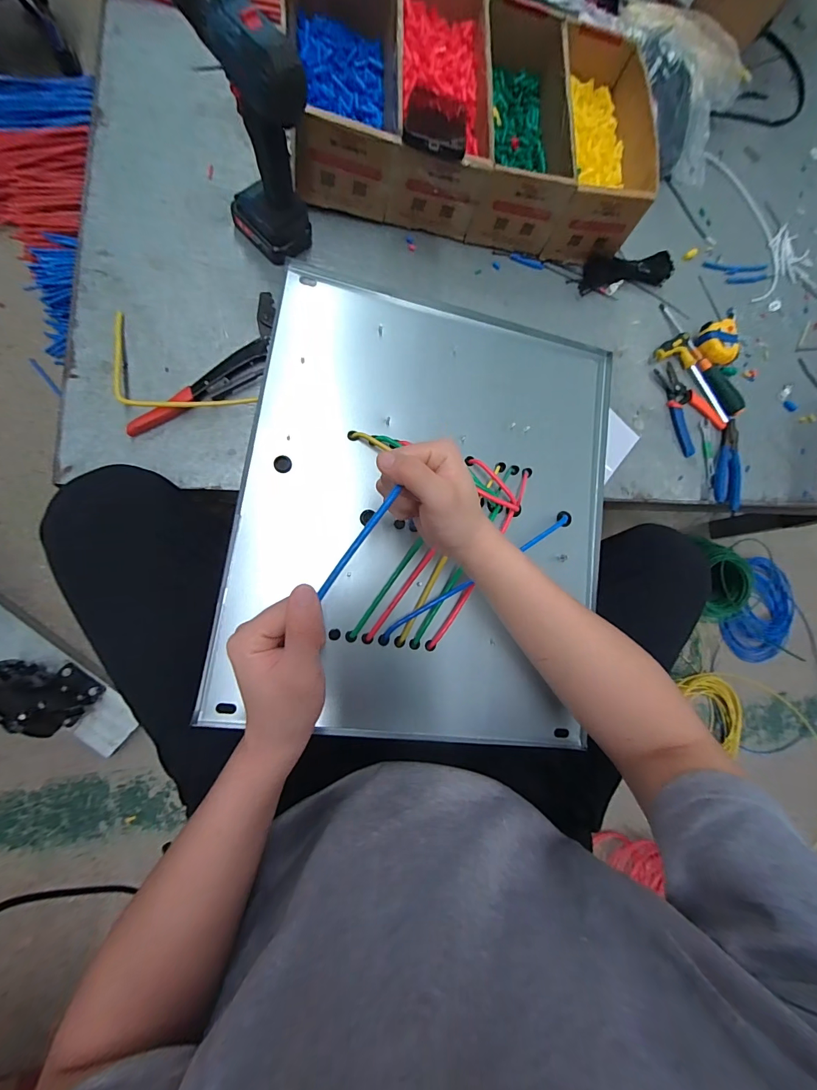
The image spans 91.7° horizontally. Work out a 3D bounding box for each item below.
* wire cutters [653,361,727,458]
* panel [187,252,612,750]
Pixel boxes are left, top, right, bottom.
[{"bbox_3d":[0.455,-0.227,0.664,0.095,0.013,0.143,-40,88,-8],"label":"wire cutters"},{"bbox_3d":[0.033,-0.046,0.470,0.424,0.021,0.514,9,82,-12],"label":"panel"}]

